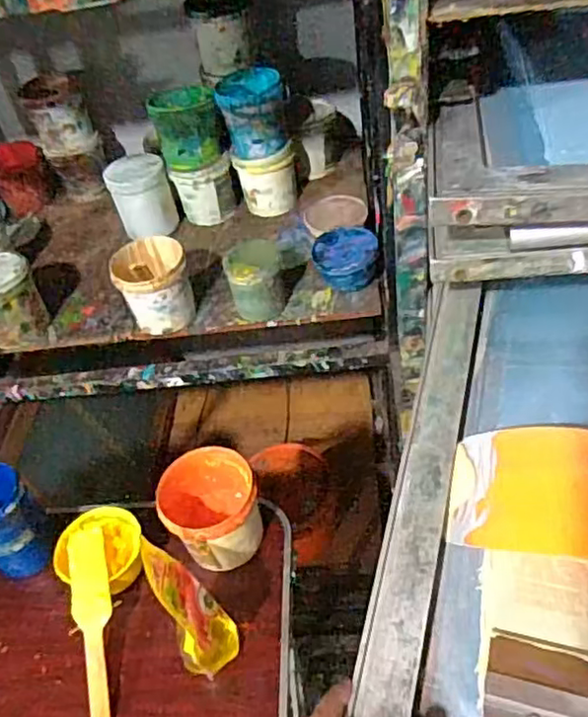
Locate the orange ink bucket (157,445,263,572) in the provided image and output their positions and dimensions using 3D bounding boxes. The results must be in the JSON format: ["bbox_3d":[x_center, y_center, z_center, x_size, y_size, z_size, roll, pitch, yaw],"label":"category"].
[{"bbox_3d":[-0.110,0.202,0.860,0.120,0.106,0.122,0,49,0],"label":"orange ink bucket"}]

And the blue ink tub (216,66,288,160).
[{"bbox_3d":[-0.079,-0.464,1.210,0.128,0.128,0.121,-7,49,-6],"label":"blue ink tub"}]

